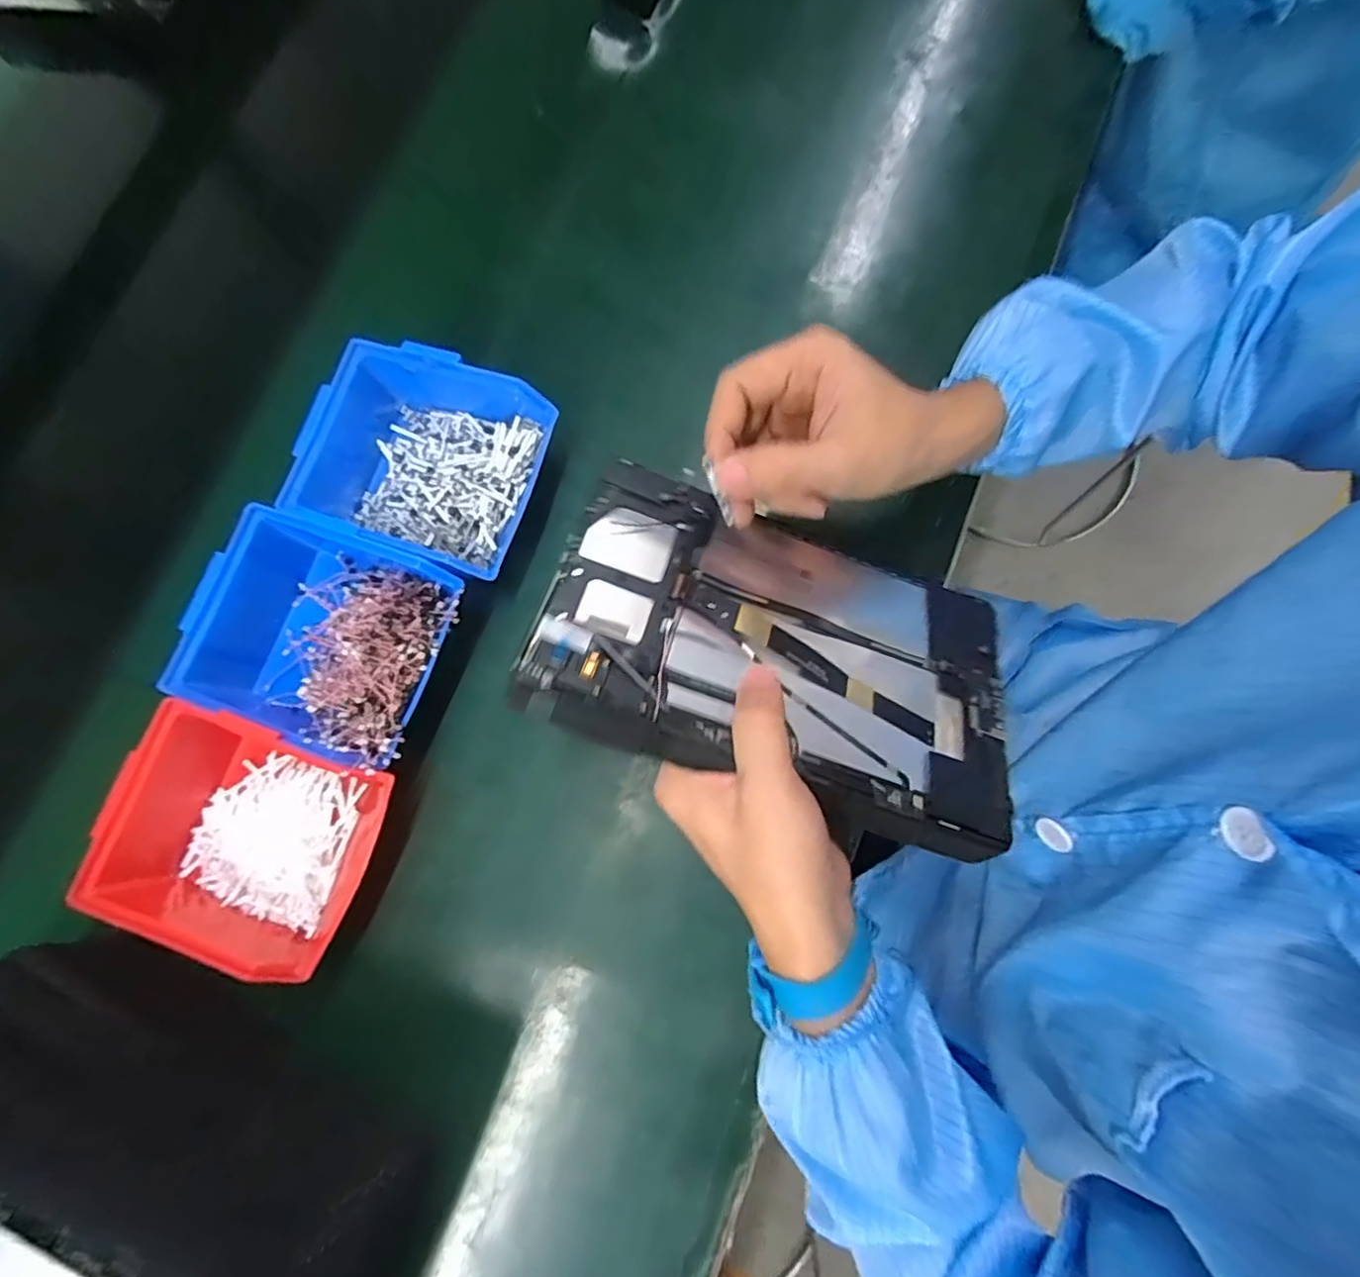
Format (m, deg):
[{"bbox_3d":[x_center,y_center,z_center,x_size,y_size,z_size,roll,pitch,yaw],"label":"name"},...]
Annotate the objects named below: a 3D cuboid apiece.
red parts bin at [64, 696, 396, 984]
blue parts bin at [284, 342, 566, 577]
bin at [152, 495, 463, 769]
[{"bbox_3d":[-0.256,0.118,0.370,0.141,0.065,0.109,18,80,9],"label":"red parts bin"},{"bbox_3d":[-0.168,-0.112,0.416,0.150,0.070,0.125,19,80,9],"label":"blue parts bin"},{"bbox_3d":[-0.214,0.000,0.392,0.143,0.061,0.121,18,80,9],"label":"bin"}]

